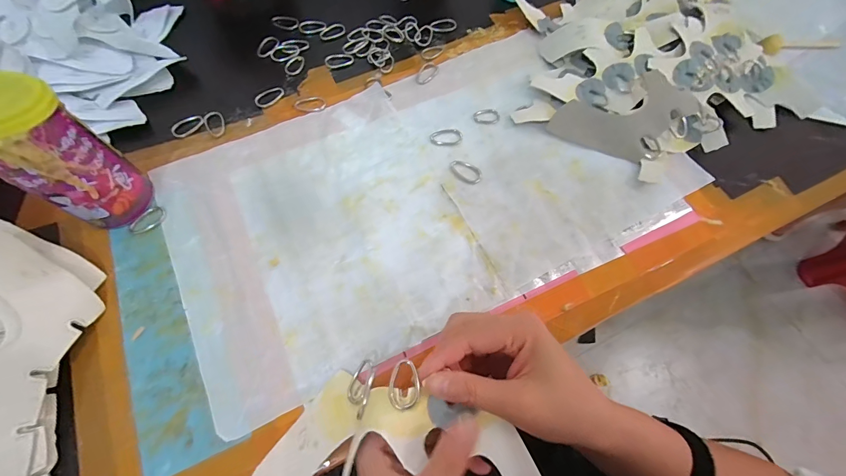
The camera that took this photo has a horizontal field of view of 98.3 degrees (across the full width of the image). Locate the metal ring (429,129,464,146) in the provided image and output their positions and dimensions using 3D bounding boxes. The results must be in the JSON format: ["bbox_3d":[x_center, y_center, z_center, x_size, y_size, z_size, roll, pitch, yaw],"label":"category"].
[{"bbox_3d":[0.025,-0.107,0.388,0.035,0.006,0.019,-11,68,-6],"label":"metal ring"}]

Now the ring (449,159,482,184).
[{"bbox_3d":[0.044,-0.069,0.374,0.035,0.004,0.021,30,70,10],"label":"ring"}]

